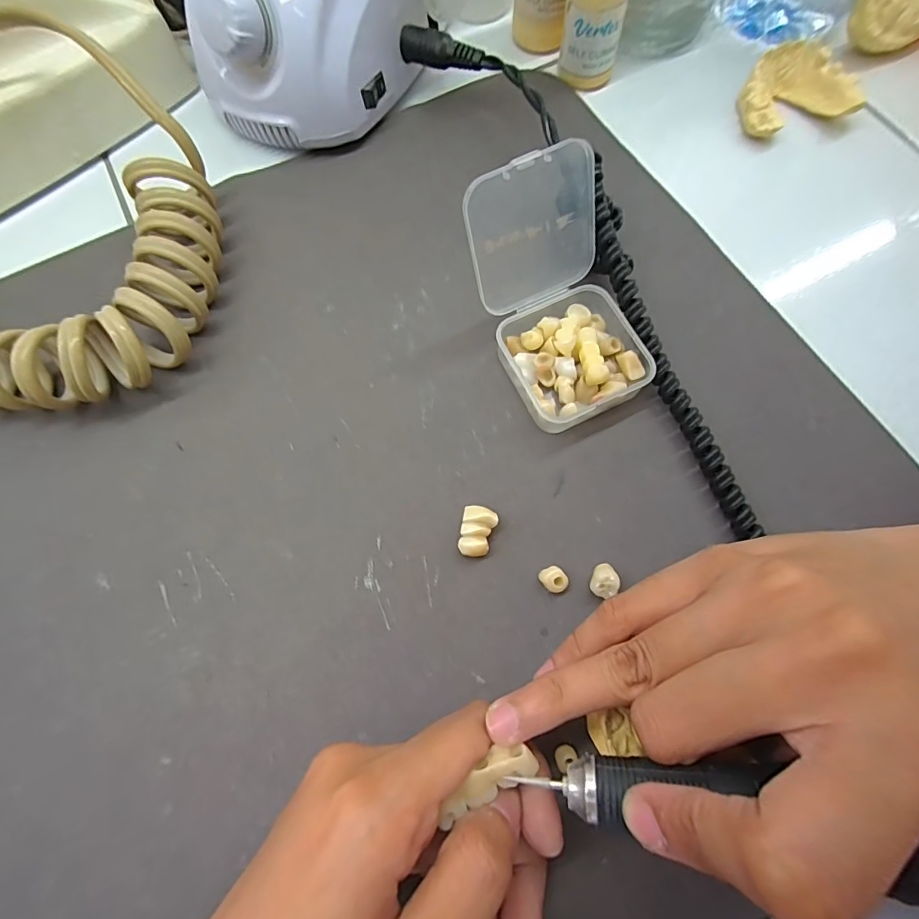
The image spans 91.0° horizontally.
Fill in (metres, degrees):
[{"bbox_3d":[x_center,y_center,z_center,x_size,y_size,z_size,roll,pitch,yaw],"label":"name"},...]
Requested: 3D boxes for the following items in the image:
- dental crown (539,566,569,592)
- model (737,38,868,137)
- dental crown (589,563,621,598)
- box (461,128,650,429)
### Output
[{"bbox_3d":[0.038,0.048,0.180,0.009,0.006,0.010,-33,75,-9],"label":"dental crown"},{"bbox_3d":[0.183,-0.204,0.250,0.053,0.022,0.047,-14,73,-3],"label":"model"},{"bbox_3d":[0.057,0.048,0.178,0.011,0.008,0.013,26,75,9],"label":"dental crown"},{"bbox_3d":[0.042,-0.069,0.191,0.058,0.056,0.094,-19,73,-5],"label":"box"}]

